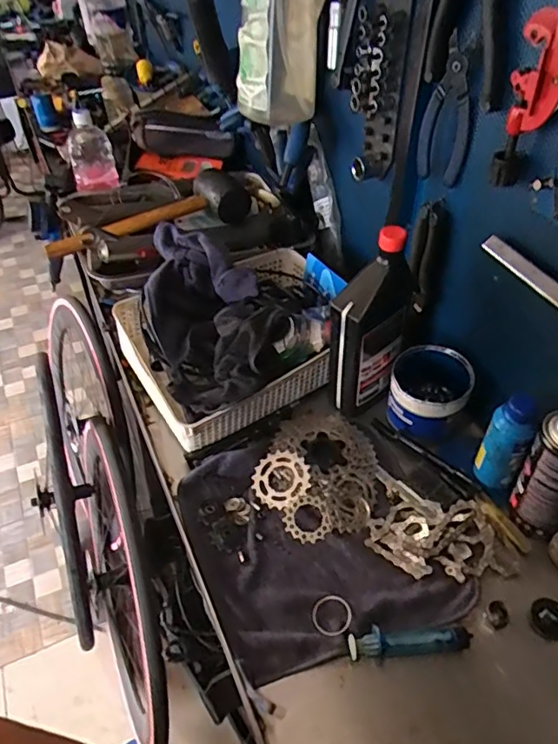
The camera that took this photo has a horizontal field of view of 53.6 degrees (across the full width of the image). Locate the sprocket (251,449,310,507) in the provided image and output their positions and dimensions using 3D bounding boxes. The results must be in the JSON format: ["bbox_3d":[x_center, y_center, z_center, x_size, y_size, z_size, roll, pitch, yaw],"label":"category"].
[{"bbox_3d":[0.002,0.135,0.696,0.069,0.004,0.069,-4,61,7],"label":"sprocket"}]

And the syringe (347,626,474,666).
[{"bbox_3d":[0.133,0.269,0.553,0.126,0.021,0.025,-4,45,-3],"label":"syringe"}]

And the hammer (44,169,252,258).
[{"bbox_3d":[-0.211,-0.246,0.904,0.332,0.081,0.106,-24,50,-21],"label":"hammer"}]

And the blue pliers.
[{"bbox_3d":[0.190,-0.292,0.632,0.066,0.158,0.009,33,57,28],"label":"blue pliers"}]

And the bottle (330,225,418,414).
[{"bbox_3d":[0.116,-0.058,0.705,0.061,0.236,0.100,33,55,29],"label":"bottle"}]

